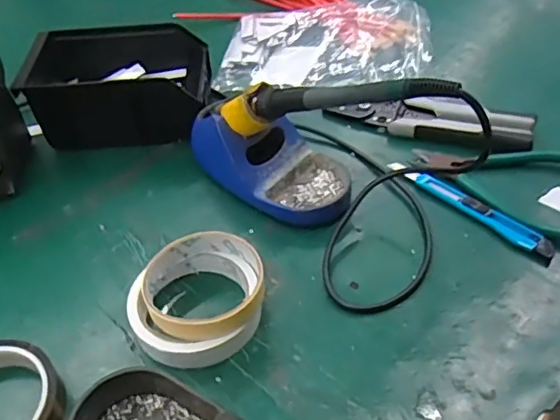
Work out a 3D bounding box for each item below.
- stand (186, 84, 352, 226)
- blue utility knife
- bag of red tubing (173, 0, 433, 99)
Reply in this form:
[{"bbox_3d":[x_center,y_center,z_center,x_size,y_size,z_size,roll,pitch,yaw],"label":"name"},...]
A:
[{"bbox_3d":[-0.011,-0.055,0.491,0.154,0.081,0.084,20,51,22],"label":"stand"},{"bbox_3d":[0.156,-0.007,0.480,0.020,0.009,0.153,-34,52,-25],"label":"blue utility knife"},{"bbox_3d":[0.028,-0.232,0.686,0.289,0.033,0.276,4,47,9],"label":"bag of red tubing"}]

